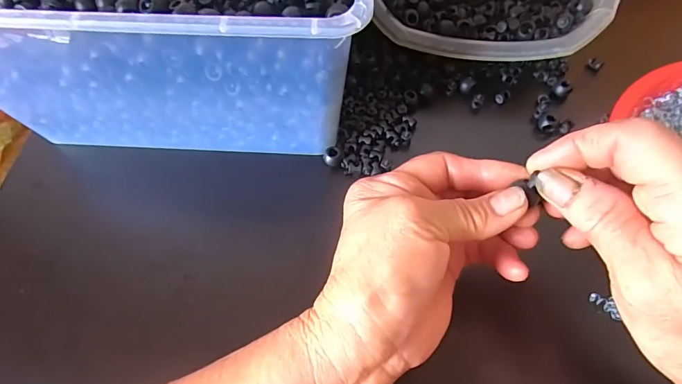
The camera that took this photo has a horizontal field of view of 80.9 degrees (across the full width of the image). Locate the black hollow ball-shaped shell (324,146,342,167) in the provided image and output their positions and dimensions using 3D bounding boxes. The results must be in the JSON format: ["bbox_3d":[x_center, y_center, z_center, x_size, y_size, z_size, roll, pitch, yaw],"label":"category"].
[{"bbox_3d":[-0.007,-0.028,0.319,0.014,0.008,0.014,-4,61,0],"label":"black hollow ball-shaped shell"}]

